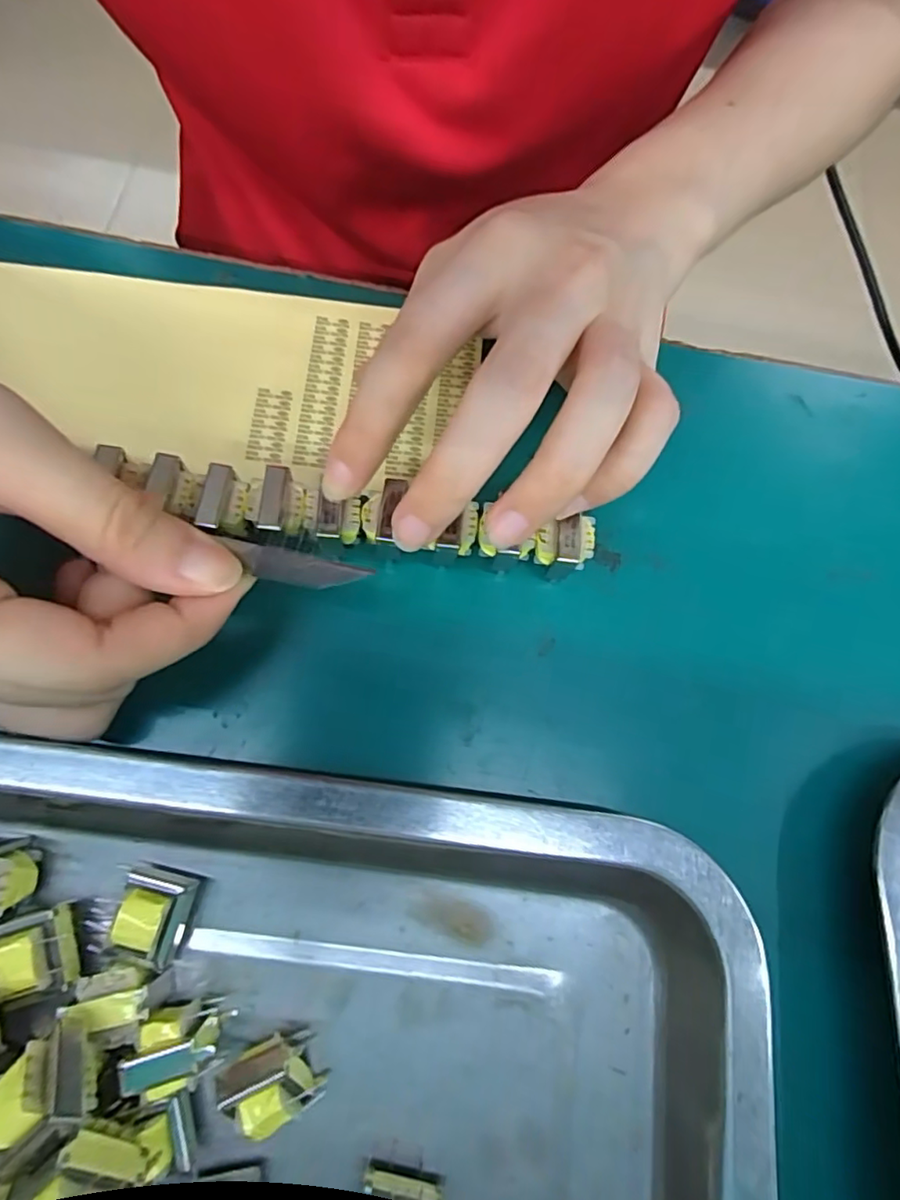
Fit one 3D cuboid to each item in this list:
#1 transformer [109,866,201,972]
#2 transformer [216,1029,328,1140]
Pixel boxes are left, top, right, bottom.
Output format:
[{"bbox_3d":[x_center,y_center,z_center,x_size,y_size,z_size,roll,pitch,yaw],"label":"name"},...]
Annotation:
[{"bbox_3d":[-0.075,0.080,0.151,0.017,0.017,0.020,14,74,2],"label":"transformer"},{"bbox_3d":[-0.043,0.117,0.142,0.019,0.019,0.017,-24,76,-9],"label":"transformer"}]

